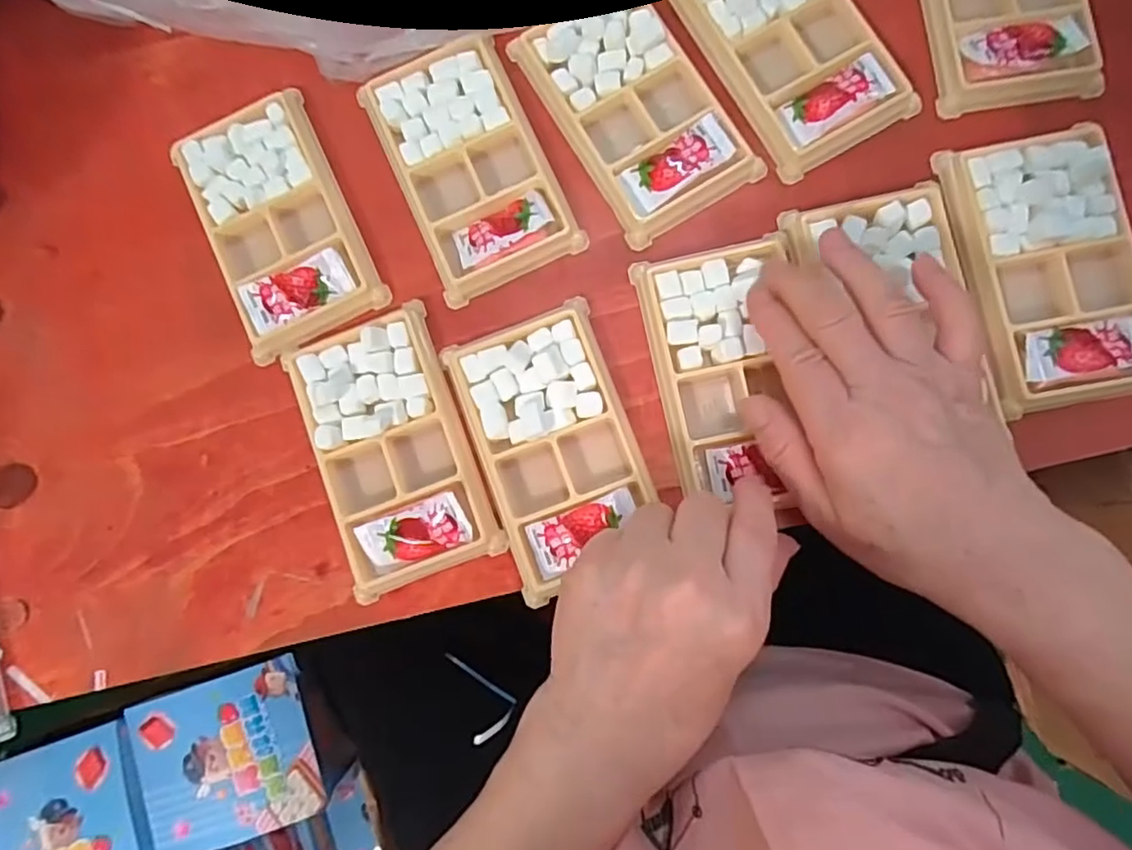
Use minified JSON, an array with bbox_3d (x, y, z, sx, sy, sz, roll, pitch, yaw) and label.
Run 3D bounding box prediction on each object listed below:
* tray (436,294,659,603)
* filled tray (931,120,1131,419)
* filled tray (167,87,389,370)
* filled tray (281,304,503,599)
[{"bbox_3d":[-0.004,0.010,0.324,0.078,0.018,0.130,-21,82,2],"label":"tray"},{"bbox_3d":[0.239,-0.078,0.317,0.075,0.015,0.135,-11,82,3],"label":"filled tray"},{"bbox_3d":[-0.156,-0.110,0.350,0.073,0.017,0.134,-25,82,1],"label":"filled tray"},{"bbox_3d":[-0.089,0.012,0.330,0.074,0.014,0.134,-20,82,2],"label":"filled tray"}]

